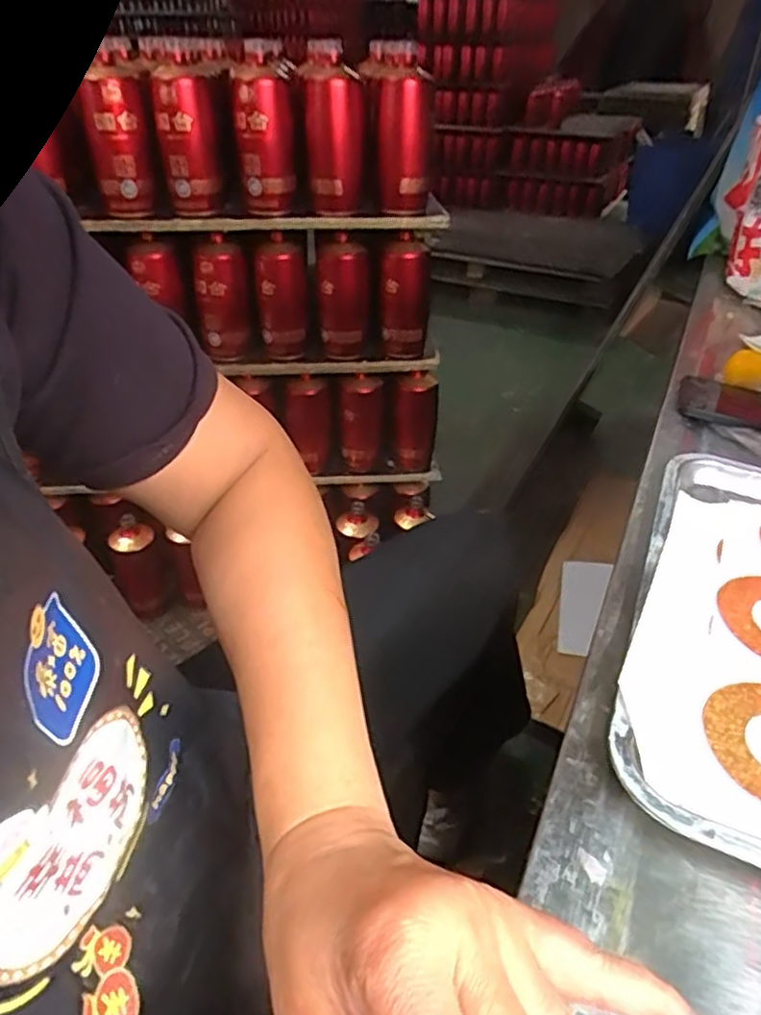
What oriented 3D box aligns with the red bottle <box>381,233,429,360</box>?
[{"bbox_3d":[0.040,-0.338,1.076,0.071,0.175,0.063,2,35,5],"label":"red bottle"}]

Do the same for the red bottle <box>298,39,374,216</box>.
[{"bbox_3d":[-0.063,-0.538,0.954,0.089,0.201,0.070,-4,35,-4],"label":"red bottle"}]

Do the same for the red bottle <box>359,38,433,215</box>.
[{"bbox_3d":[0.027,-0.537,0.950,0.091,0.201,0.079,2,35,5],"label":"red bottle"}]

